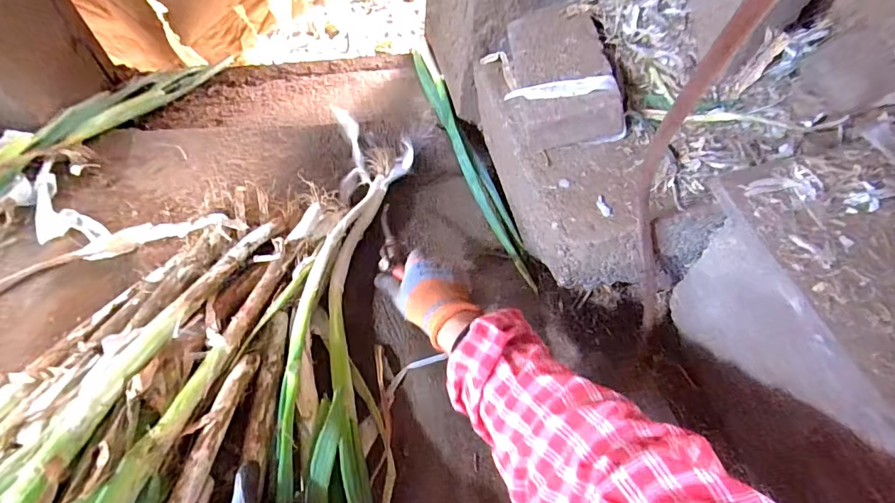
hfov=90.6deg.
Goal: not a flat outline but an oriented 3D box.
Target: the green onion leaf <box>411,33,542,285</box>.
[{"bbox_3d":[0.026,-0.197,0.780,0.043,0.030,0.587,-14,64,-11],"label":"green onion leaf"}]

